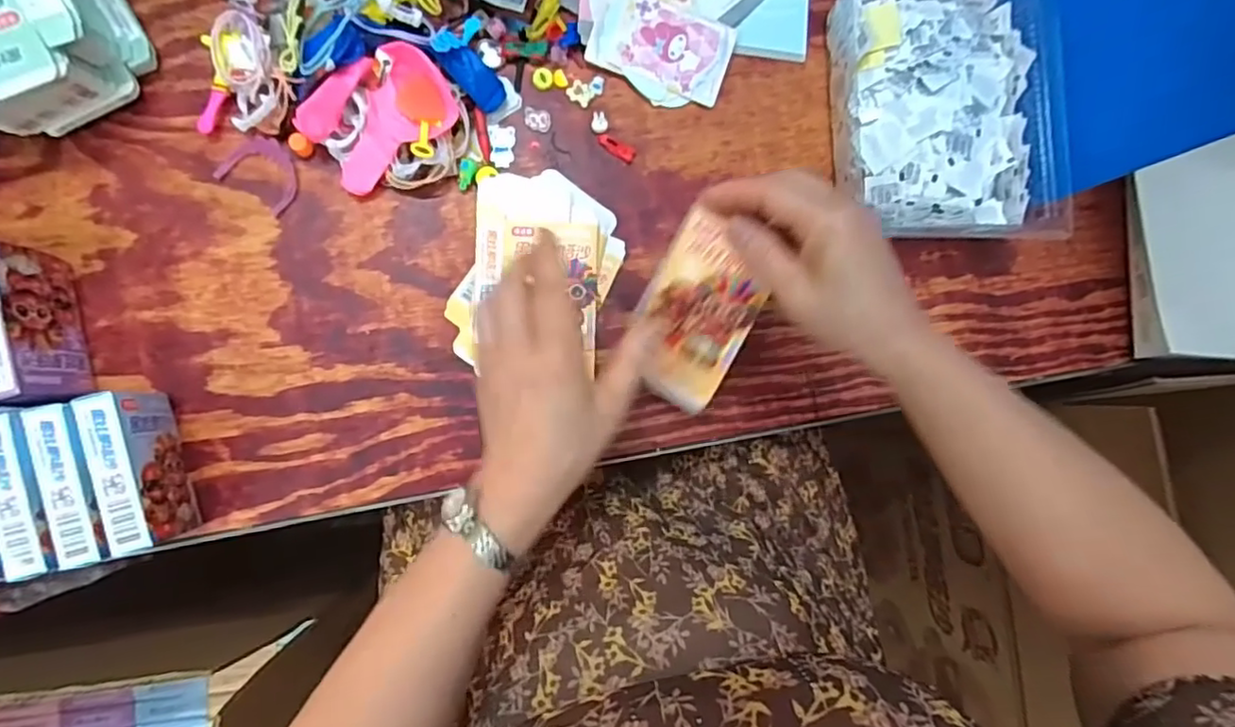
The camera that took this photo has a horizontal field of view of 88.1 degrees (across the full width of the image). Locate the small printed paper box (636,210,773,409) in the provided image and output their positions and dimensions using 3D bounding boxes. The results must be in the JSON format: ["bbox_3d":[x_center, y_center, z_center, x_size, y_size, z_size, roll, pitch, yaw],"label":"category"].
[{"bbox_3d":[0.051,-0.030,0.413,0.069,0.011,0.118,27,115,-1],"label":"small printed paper box"}]

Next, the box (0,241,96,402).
[{"bbox_3d":[-0.356,-0.023,0.387,0.023,0.066,0.091,-13,87,-9],"label":"box"}]

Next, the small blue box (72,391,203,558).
[{"bbox_3d":[-0.288,0.063,0.391,0.022,0.067,0.091,-13,87,-9],"label":"small blue box"}]

